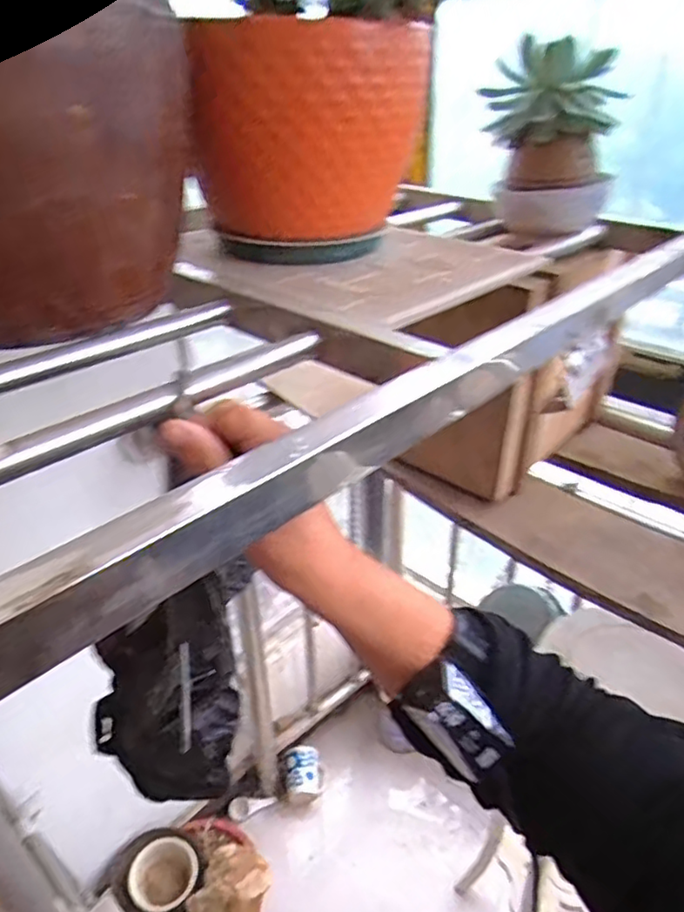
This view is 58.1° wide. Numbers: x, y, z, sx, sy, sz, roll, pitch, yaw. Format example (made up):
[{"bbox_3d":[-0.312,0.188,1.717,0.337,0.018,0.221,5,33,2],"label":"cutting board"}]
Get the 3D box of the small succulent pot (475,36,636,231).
[{"bbox_3d":[0.228,-0.349,0.682,0.124,0.179,0.127,1,33,3],"label":"small succulent pot"}]

